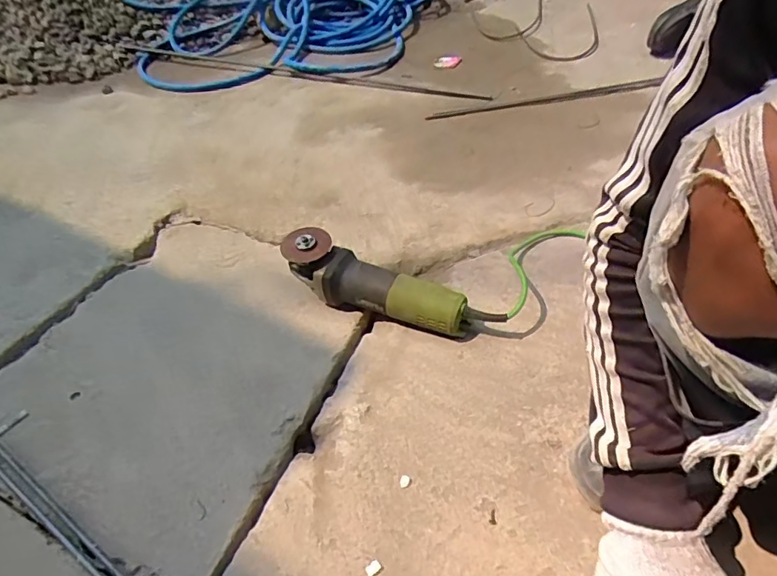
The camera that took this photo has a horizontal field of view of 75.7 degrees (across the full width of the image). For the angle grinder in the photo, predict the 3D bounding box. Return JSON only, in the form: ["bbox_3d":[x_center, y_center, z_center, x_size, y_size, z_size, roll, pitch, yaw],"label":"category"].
[{"bbox_3d":[0.000,0.006,0.712,0.316,0.104,0.074,19,51,24],"label":"angle grinder"}]

